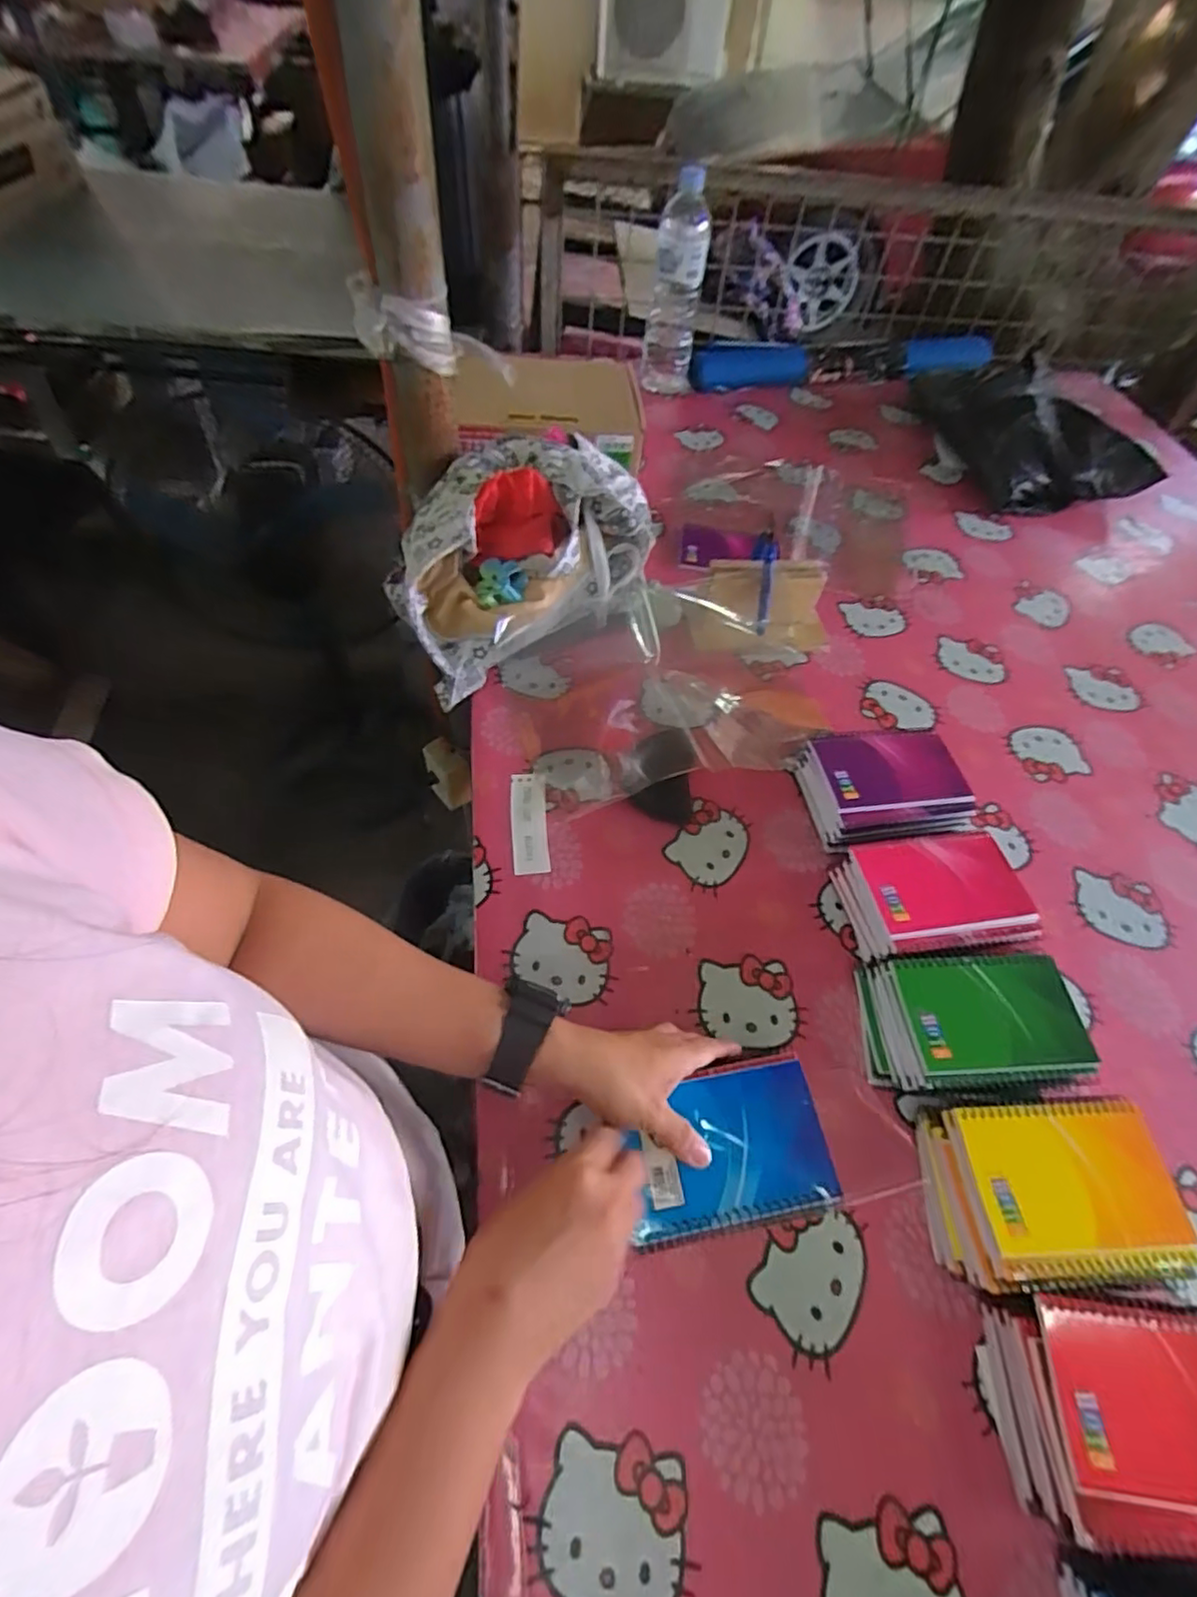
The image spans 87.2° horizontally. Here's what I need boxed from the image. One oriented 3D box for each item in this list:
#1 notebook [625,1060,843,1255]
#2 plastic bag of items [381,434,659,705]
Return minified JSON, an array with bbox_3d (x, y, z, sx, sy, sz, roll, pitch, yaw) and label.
[{"bbox_3d":[0.081,0.222,0.398,0.125,0.014,0.086,-6,59,-8],"label":"notebook"},{"bbox_3d":[-0.076,-0.281,0.697,0.319,0.139,0.210,-27,64,-20],"label":"plastic bag of items"}]

